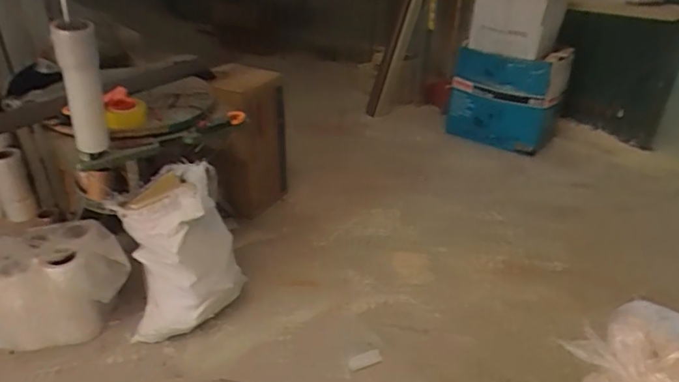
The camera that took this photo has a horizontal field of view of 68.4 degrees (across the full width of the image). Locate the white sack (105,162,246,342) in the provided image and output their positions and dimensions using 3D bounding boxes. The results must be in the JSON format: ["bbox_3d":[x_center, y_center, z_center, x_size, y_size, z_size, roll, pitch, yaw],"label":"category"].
[{"bbox_3d":[-0.533,0.190,1.671,0.368,0.468,0.347,-4,32,-8],"label":"white sack"}]

